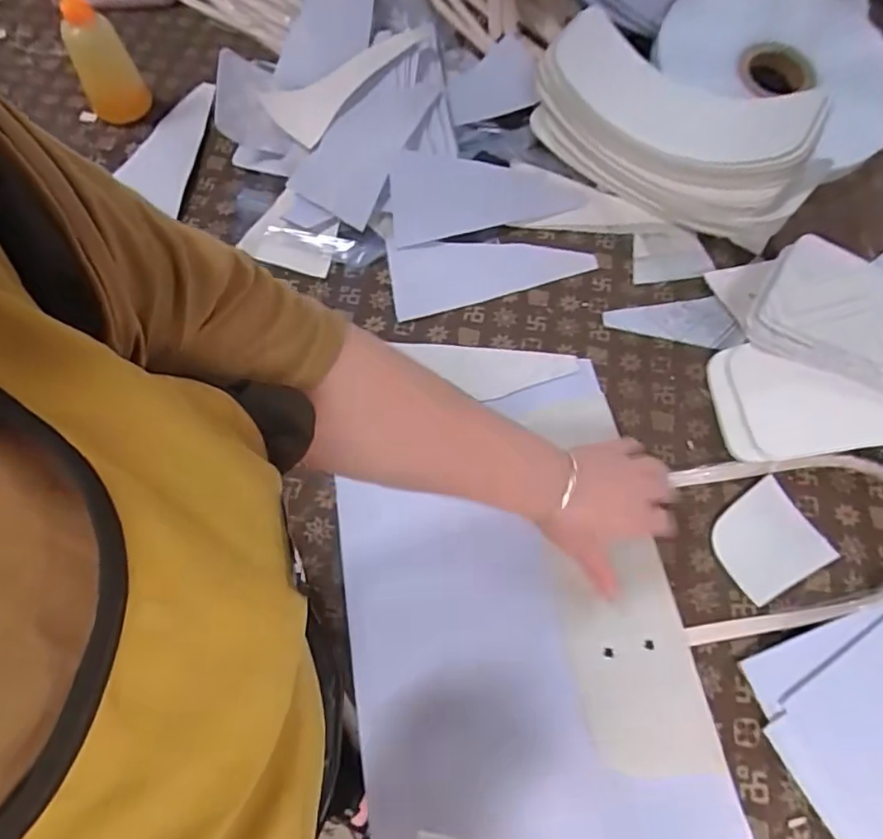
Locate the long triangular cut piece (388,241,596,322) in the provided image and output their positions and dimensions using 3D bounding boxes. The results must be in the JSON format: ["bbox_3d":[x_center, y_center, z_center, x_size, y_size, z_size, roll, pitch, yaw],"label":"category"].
[{"bbox_3d":[0.053,-0.172,0.653,0.226,0.009,0.088,-16,66,-9],"label":"long triangular cut piece"}]

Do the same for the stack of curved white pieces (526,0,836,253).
[{"bbox_3d":[0.268,-0.334,0.677,0.327,0.114,0.159,38,69,15],"label":"stack of curved white pieces"}]

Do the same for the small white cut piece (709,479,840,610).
[{"bbox_3d":[0.288,0.108,0.516,0.092,0.005,0.081,-29,68,-15],"label":"small white cut piece"}]

